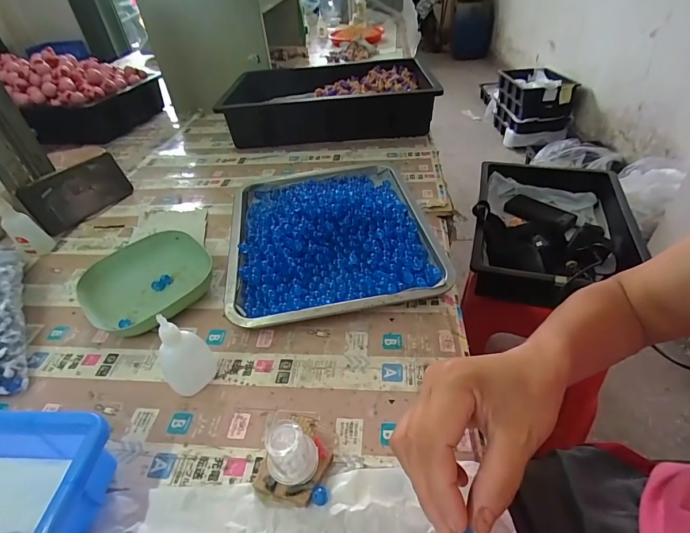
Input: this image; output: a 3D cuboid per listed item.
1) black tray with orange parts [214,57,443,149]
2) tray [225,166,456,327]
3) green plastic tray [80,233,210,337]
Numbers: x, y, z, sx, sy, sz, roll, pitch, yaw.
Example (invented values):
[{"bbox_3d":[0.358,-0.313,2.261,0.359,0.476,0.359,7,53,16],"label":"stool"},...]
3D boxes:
[{"bbox_3d":[-0.034,-0.381,0.871,0.426,0.091,0.297,-3,40,2],"label":"black tray with orange parts"},{"bbox_3d":[-0.019,-0.053,0.520,0.269,0.046,0.305,-10,41,-6],"label":"tray"},{"bbox_3d":[-0.242,0.017,0.473,0.146,0.032,0.142,-30,47,-25],"label":"green plastic tray"}]

